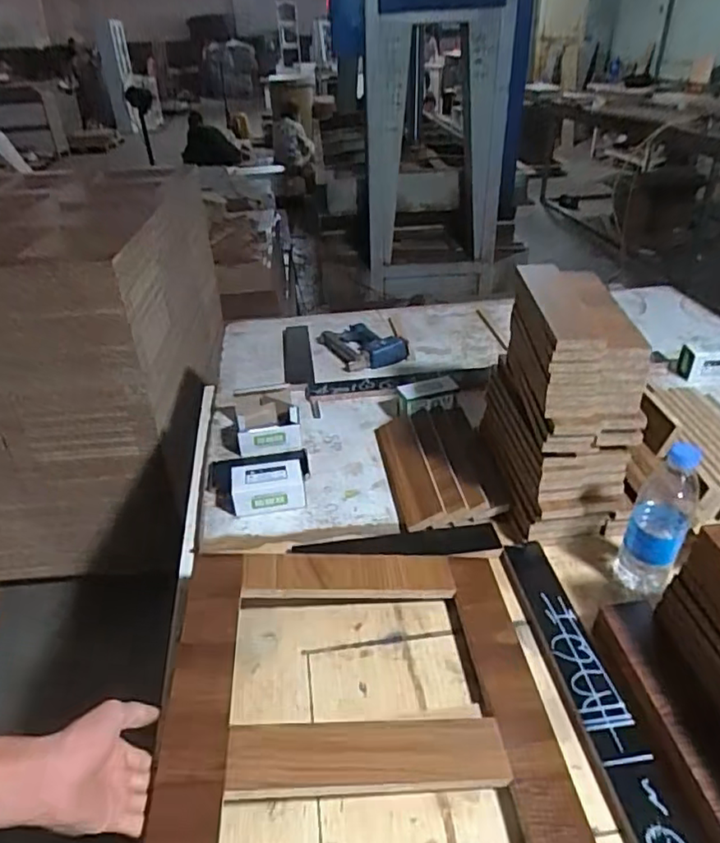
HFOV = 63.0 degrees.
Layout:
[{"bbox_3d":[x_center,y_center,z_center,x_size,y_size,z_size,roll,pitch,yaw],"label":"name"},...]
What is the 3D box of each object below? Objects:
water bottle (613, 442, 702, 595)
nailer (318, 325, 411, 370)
[{"bbox_3d":[0.375,0.123,0.737,0.066,0.210,0.061,19,39,29],"label":"water bottle"},{"bbox_3d":[-0.004,-0.186,1.339,0.142,0.053,0.221,-19,37,-23],"label":"nailer"}]

